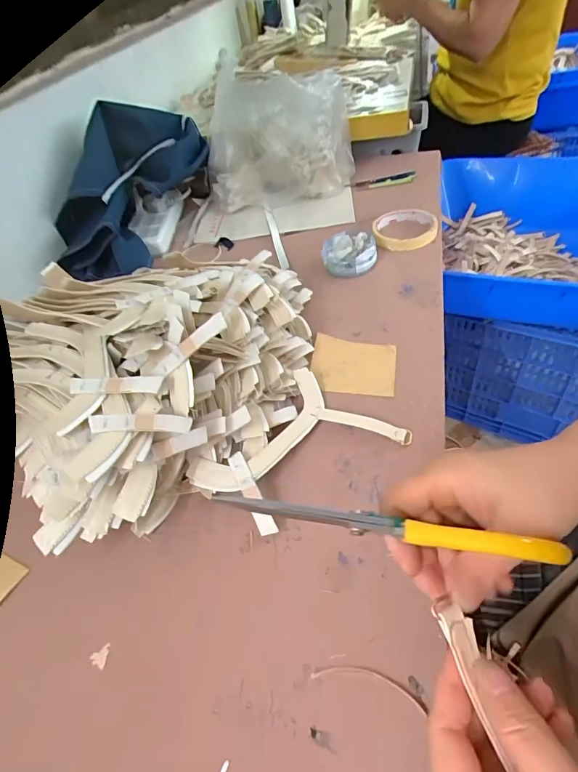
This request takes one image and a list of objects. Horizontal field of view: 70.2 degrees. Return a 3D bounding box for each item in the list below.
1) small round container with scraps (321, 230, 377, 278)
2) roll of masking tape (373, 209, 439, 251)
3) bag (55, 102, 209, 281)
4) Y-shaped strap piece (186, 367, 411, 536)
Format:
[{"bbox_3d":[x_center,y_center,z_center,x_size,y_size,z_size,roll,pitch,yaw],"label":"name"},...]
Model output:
[{"bbox_3d":[0.082,-0.179,0.560,0.071,0.033,0.067,-3,48,9],"label":"small round container with scraps"},{"bbox_3d":[0.167,-0.224,0.596,0.086,0.027,0.092,2,49,14],"label":"roll of masking tape"},{"bbox_3d":[-0.272,-0.315,0.652,0.179,0.115,0.288,8,71,13],"label":"bag"},{"bbox_3d":[0.008,0.058,0.362,0.120,0.020,0.162,31,61,33],"label":"Y-shaped strap piece"}]

